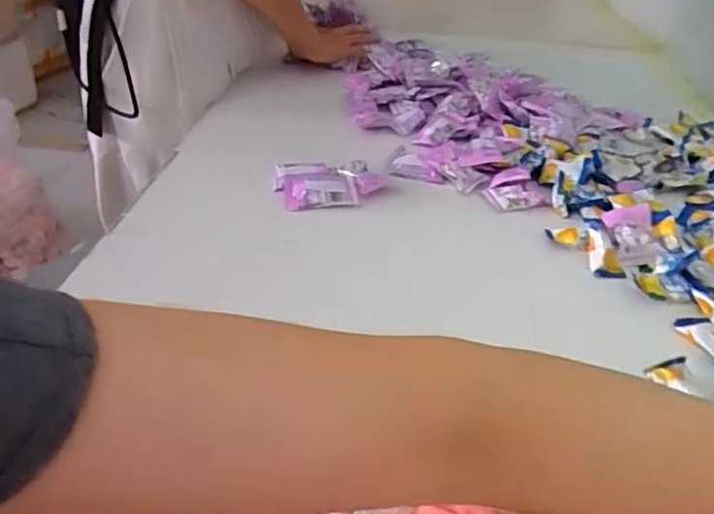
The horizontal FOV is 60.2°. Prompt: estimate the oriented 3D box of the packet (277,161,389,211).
[{"bbox_3d":[-0.027,-0.071,0.623,0.108,0.023,0.066,0,34,-6],"label":"packet"}]

